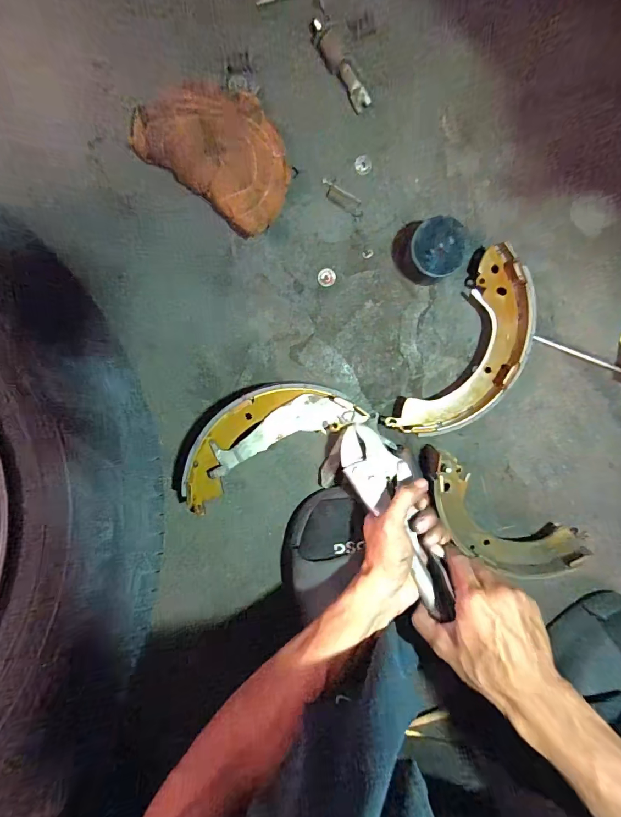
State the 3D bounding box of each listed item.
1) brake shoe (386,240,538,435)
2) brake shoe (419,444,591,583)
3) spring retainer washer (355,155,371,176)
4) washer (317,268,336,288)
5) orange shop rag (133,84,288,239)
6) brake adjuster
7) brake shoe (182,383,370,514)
[{"bbox_3d":[0.185,-0.061,0.463,0.093,0.052,0.228,28,97,-6],"label":"brake shoe"},{"bbox_3d":[0.222,0.139,0.493,0.229,0.052,0.091,32,96,-7],"label":"brake shoe"},{"bbox_3d":[0.059,-0.274,0.452,0.019,0.004,0.020,-4,99,-2],"label":"spring retainer washer"},{"bbox_3d":[0.019,-0.152,0.467,0.021,0.004,0.021,-8,99,-1],"label":"washer"},{"bbox_3d":[-0.093,-0.278,0.427,0.163,0.037,0.114,36,96,-7],"label":"orange shop rag"},{"bbox_3d":[0.034,-0.368,0.427,0.025,0.013,0.095,-37,98,3],"label":"brake adjuster"},{"bbox_3d":[-0.059,0.028,0.465,0.229,0.055,0.094,-29,99,2],"label":"brake shoe"}]

